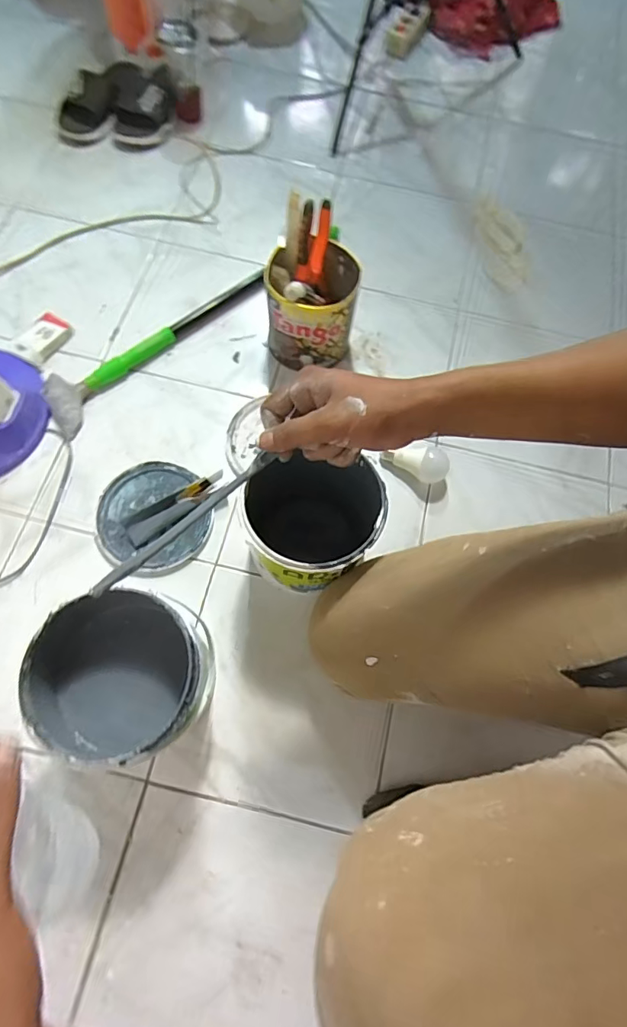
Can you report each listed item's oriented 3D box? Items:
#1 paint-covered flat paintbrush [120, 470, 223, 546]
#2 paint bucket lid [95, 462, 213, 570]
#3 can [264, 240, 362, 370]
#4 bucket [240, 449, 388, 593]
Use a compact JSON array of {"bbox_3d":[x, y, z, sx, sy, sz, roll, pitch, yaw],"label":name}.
[{"bbox_3d":[-0.215,-0.012,0.778,0.166,0.027,0.045,-30,74,-13],"label":"paint-covered flat paintbrush"},{"bbox_3d":[-0.250,-0.001,0.783,0.176,0.013,0.169,1,70,-3],"label":"paint bucket lid"},{"bbox_3d":[-0.002,-0.346,0.843,0.145,0.166,0.137,1,70,-3],"label":"can"},{"bbox_3d":[0.006,0.016,0.694,0.188,0.176,0.179,1,70,-3],"label":"bucket"}]

